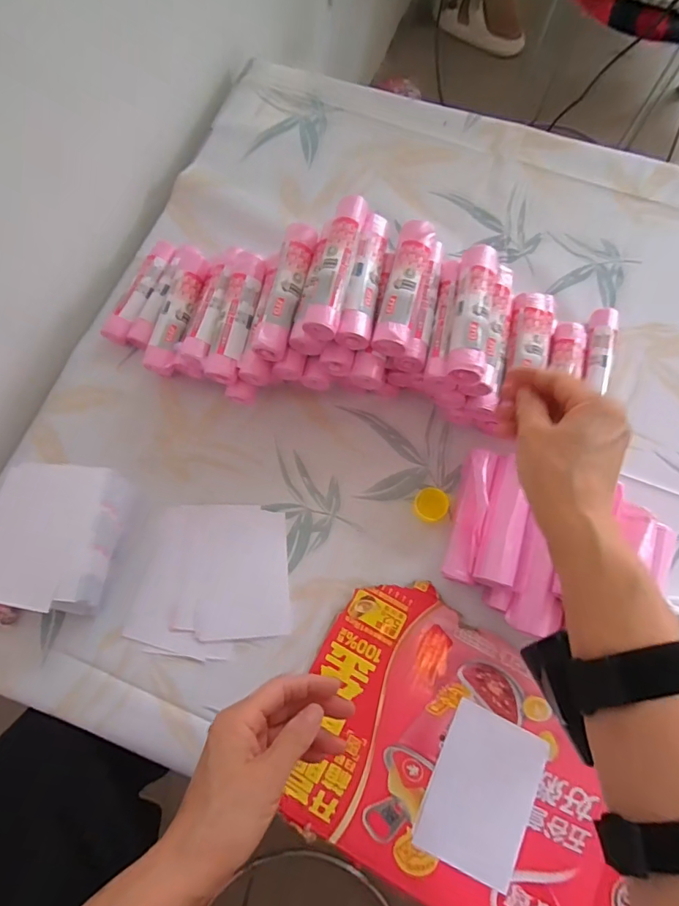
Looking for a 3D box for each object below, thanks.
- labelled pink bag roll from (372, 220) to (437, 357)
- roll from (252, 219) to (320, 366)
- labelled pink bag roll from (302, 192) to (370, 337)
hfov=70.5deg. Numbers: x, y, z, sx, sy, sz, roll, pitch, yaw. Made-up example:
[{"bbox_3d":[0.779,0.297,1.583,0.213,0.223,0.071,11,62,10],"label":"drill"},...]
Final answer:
[{"bbox_3d":[0.055,-0.141,0.400,0.028,0.021,0.123,14,74,5],"label":"labelled pink bag roll"},{"bbox_3d":[-0.045,-0.141,0.412,0.026,0.025,0.121,13,74,5],"label":"roll"},{"bbox_3d":[-0.001,-0.153,0.388,0.025,0.027,0.120,14,74,5],"label":"labelled pink bag roll"}]

